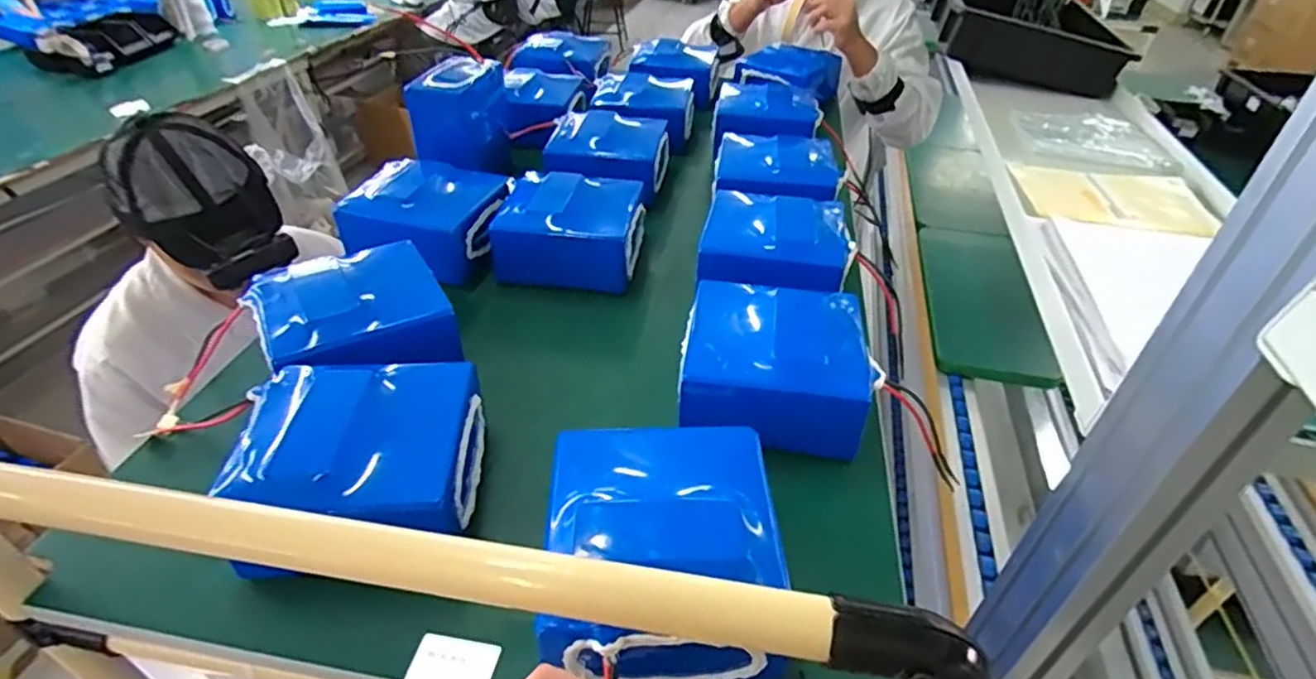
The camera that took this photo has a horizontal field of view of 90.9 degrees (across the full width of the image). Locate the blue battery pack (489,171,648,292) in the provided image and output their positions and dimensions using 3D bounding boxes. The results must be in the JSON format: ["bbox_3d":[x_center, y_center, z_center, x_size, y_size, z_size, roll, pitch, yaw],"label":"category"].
[{"bbox_3d":[-0.097,-0.124,0.725,0.154,0.077,0.125,3,39,2],"label":"blue battery pack"}]

